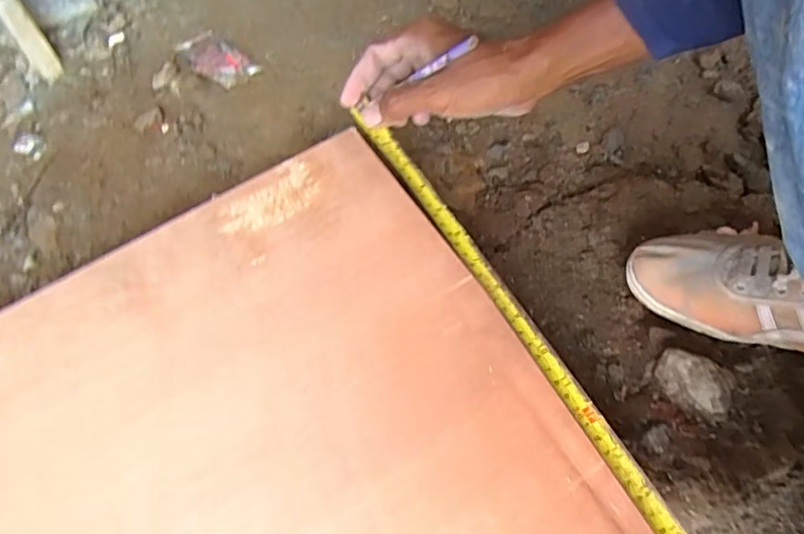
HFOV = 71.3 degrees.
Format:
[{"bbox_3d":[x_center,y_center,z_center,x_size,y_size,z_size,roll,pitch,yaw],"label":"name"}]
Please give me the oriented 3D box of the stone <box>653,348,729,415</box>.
[{"bbox_3d":[0.224,0.087,0.432,0.052,0.023,0.034,26,69,17],"label":"stone"}]

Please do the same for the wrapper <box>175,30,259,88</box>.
[{"bbox_3d":[-0.246,-0.273,0.741,0.104,0.017,0.064,35,72,20],"label":"wrapper"}]

